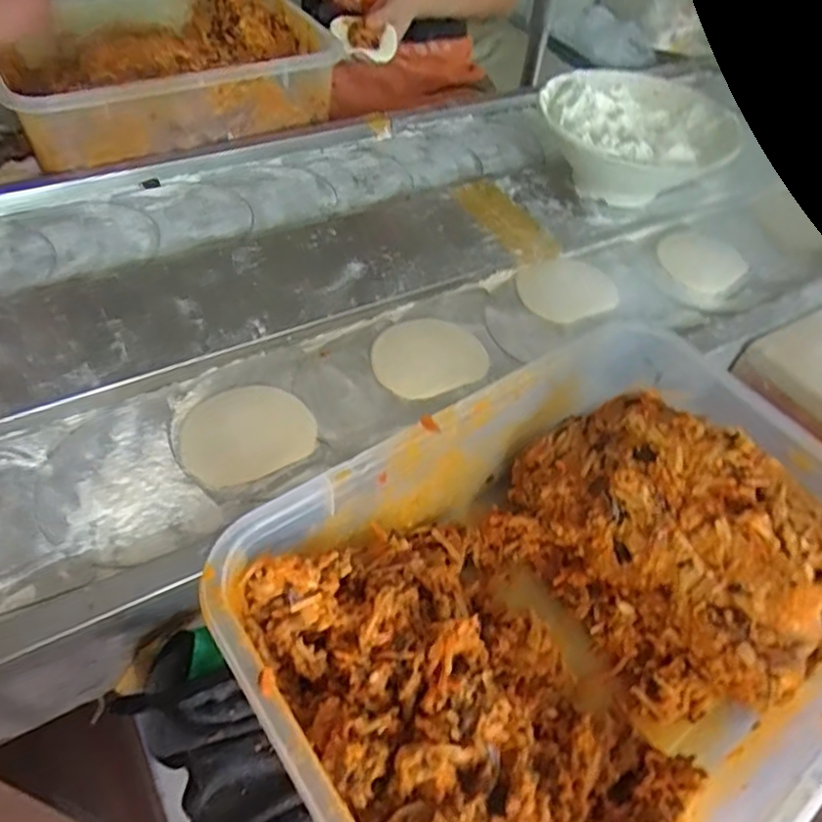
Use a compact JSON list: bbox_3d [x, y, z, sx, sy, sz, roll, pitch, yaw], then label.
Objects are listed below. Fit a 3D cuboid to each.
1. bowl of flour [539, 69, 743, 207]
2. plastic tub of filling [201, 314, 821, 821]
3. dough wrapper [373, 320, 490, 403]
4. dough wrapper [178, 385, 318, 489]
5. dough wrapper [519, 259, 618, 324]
[{"bbox_3d":[0.248,-0.301,0.754,0.211,0.102,0.202,-36,63,-29],"label":"bowl of flour"},{"bbox_3d":[0.105,0.117,0.393,0.376,0.163,0.266,-28,59,-25],"label":"plastic tub of filling"},{"bbox_3d":[0.014,-0.050,0.585,0.098,0.007,0.088,-23,55,-16],"label":"dough wrapper"},{"bbox_3d":[-0.132,0.014,0.513,0.100,0.009,0.088,-26,59,-24],"label":"dough wrapper"},{"bbox_3d":[0.157,-0.123,0.656,0.099,0.004,0.085,-20,56,-20],"label":"dough wrapper"}]

